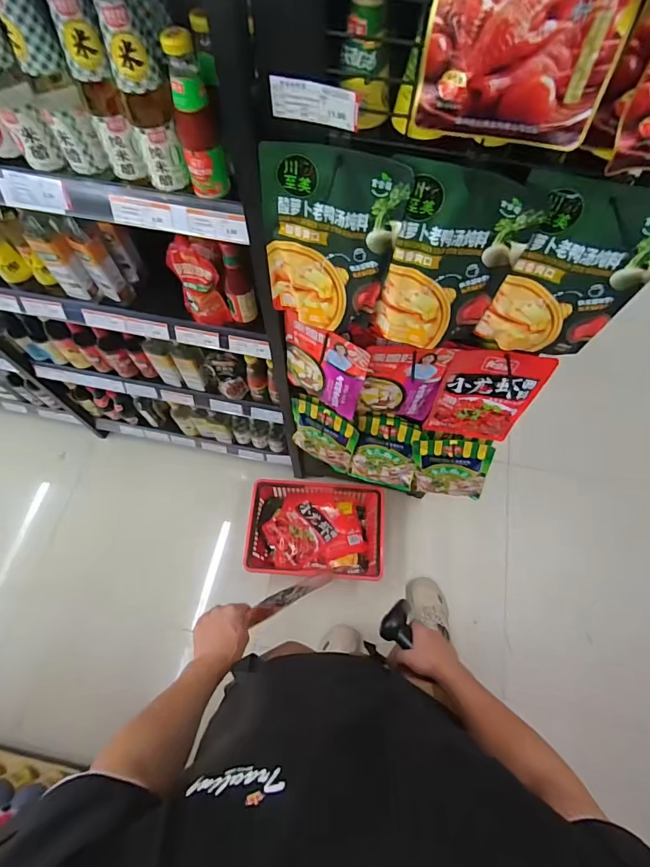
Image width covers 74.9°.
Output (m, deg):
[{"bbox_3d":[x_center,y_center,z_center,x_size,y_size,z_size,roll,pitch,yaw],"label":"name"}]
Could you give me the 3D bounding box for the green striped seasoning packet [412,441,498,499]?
[{"bbox_3d":[0.310,0.092,1.051,0.173,0.213,0.021,5,49,11],"label":"green striped seasoning packet"}]

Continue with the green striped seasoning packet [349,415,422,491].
[{"bbox_3d":[0.155,0.052,1.073,0.163,0.242,0.028,16,47,9],"label":"green striped seasoning packet"}]

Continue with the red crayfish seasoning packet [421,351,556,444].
[{"bbox_3d":[0.308,-0.067,0.820,0.174,0.227,0.056,6,67,2],"label":"red crayfish seasoning packet"}]

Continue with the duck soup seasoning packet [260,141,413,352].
[{"bbox_3d":[0.003,-0.247,0.586,0.175,0.266,0.019,14,56,2],"label":"duck soup seasoning packet"}]

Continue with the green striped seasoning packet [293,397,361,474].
[{"bbox_3d":[-0.004,0.004,1.094,0.175,0.221,0.059,32,70,13],"label":"green striped seasoning packet"}]

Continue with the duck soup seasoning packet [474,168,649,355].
[{"bbox_3d":[0.309,-0.195,0.547,0.167,0.242,0.049,11,67,4],"label":"duck soup seasoning packet"}]

